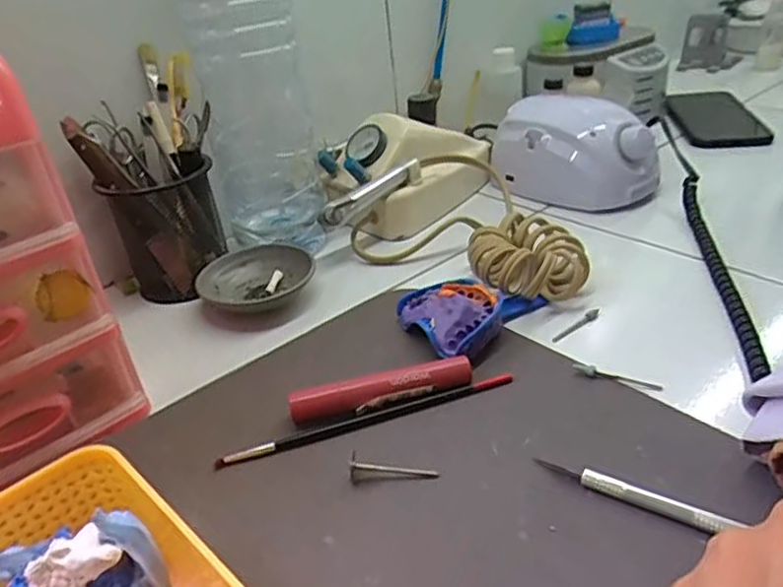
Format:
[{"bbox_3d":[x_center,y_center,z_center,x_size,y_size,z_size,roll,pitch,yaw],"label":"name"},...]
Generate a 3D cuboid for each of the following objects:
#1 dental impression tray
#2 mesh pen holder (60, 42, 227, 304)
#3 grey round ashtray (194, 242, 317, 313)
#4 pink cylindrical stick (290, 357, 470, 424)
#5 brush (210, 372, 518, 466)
[{"bbox_3d":[0.057,0.008,0.417,0.093,0.027,0.074,-21,34,-23],"label":"dental impression tray"},{"bbox_3d":[-0.184,-0.085,0.487,0.097,0.159,0.085,-18,33,-18],"label":"mesh pen holder"},{"bbox_3d":[-0.105,-0.016,0.489,0.085,0.028,0.070,-9,31,-4],"label":"grey round ashtray"},{"bbox_3d":[-0.005,0.056,0.354,0.105,0.016,0.013,-11,31,-8],"label":"pink cylindrical stick"},{"bbox_3d":[-0.011,0.070,0.346,0.171,0.005,0.010,-13,32,-11],"label":"brush"}]

